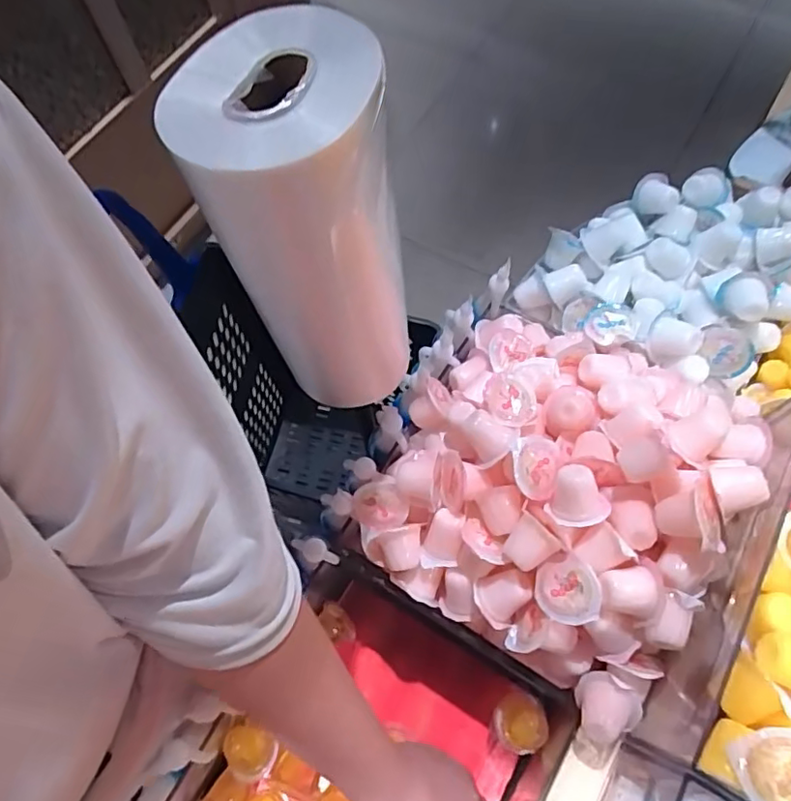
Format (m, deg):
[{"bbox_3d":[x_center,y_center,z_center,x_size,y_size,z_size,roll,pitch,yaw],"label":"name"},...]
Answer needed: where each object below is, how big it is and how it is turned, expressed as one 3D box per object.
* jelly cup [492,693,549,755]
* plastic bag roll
[{"bbox_3d":[0.111,0.282,0.509,0.045,0.046,0.045,-1,65,3],"label":"jelly cup"},{"bbox_3d":[-0.047,-0.084,0.372,0.101,0.255,0.089,-30,67,-10],"label":"plastic bag roll"}]

